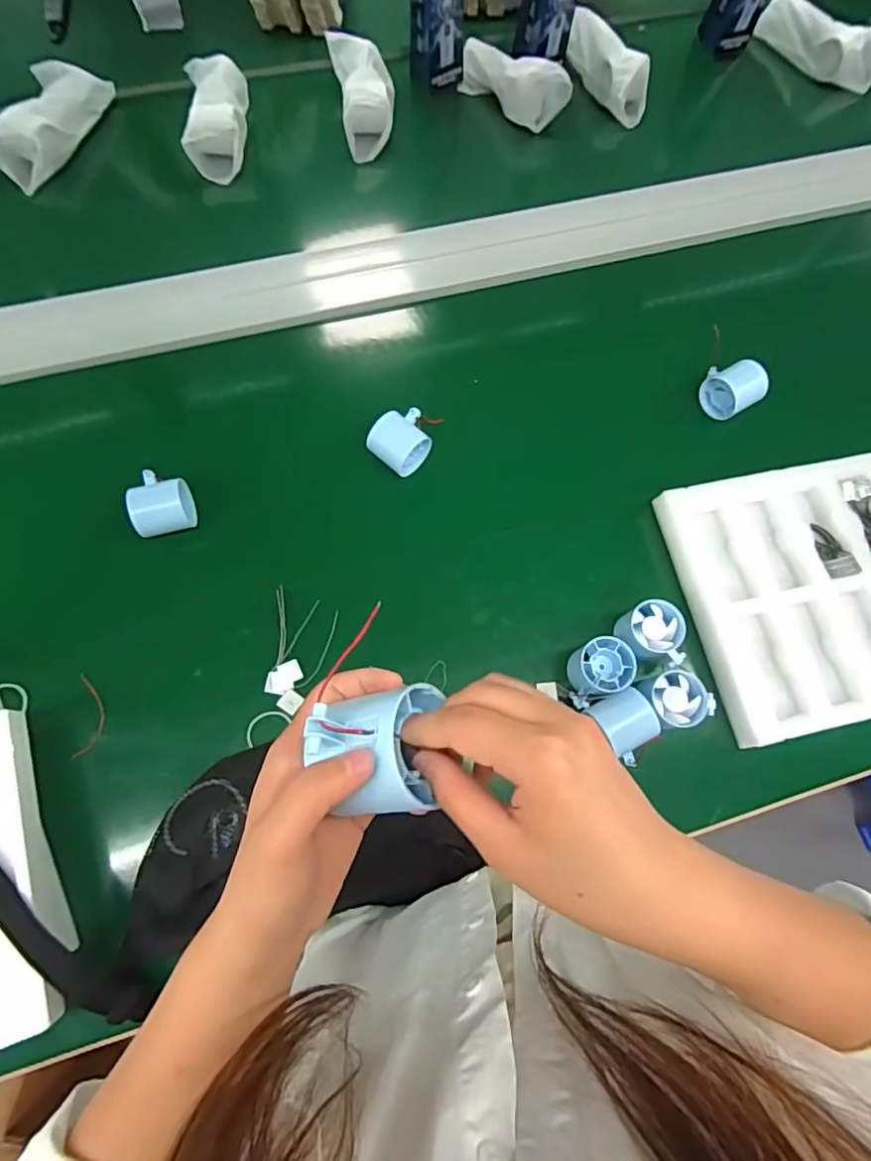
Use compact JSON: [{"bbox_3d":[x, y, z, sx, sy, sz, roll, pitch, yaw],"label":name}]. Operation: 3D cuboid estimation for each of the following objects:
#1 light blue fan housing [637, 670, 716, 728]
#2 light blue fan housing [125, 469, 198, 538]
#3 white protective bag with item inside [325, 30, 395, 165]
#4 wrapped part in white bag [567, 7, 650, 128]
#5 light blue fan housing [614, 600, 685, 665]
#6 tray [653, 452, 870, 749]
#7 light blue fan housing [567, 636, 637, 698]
[{"bbox_3d":[0.236,0.117,0.563,0.066,0.043,0.059,-20,74,-8],"label":"light blue fan housing"},{"bbox_3d":[-0.290,-0.084,0.603,0.054,0.042,0.070,-10,73,-5],"label":"light blue fan housing"},{"bbox_3d":[-0.103,-0.714,0.822,0.078,0.065,0.184,-10,73,-5],"label":"white protective bag with item inside"},{"bbox_3d":[0.262,-0.774,0.854,0.057,0.061,0.164,-27,75,-10],"label":"wrapped part in white bag"},{"bbox_3d":[0.219,0.057,0.585,0.059,0.046,0.064,0,73,-2],"label":"light blue fan housing"},{"bbox_3d":[0.432,0.002,0.617,0.315,0.039,0.275,-12,73,-6],"label":"tray"},{"bbox_3d":[0.166,0.087,0.571,0.053,0.048,0.053,1,73,-2],"label":"light blue fan housing"}]

